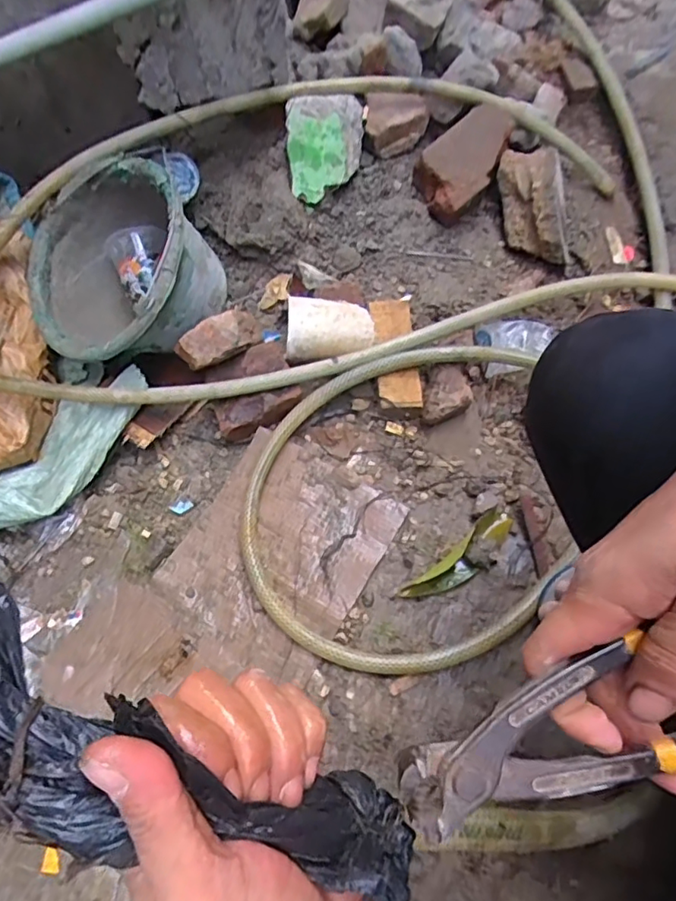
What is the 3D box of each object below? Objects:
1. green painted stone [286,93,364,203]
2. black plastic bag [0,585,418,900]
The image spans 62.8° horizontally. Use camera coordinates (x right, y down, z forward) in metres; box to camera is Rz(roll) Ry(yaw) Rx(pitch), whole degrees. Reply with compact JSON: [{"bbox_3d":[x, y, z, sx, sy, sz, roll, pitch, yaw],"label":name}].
[{"bbox_3d":[-0.017,-0.445,0.809,0.108,0.114,0.128,-2,62,2],"label":"green painted stone"},{"bbox_3d":[-0.069,0.115,0.201,0.224,0.056,0.055,31,64,-10],"label":"black plastic bag"}]

